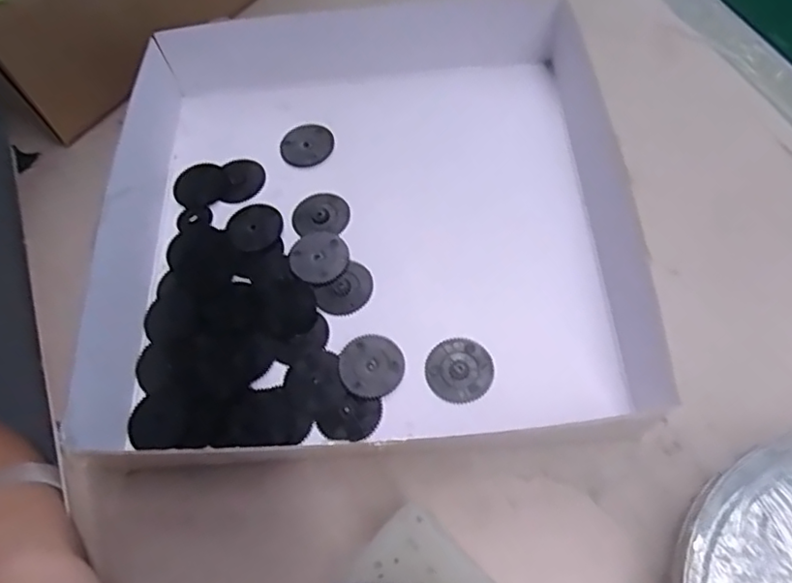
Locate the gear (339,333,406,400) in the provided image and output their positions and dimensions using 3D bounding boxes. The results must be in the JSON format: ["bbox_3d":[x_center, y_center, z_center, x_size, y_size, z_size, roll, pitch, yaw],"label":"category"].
[{"bbox_3d":[-0.010,0.030,0.244,0.025,0.004,0.027,-2,63,3],"label":"gear"}]

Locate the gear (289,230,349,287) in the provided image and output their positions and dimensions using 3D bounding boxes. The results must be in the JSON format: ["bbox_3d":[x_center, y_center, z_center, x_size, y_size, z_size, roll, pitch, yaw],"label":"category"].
[{"bbox_3d":[-0.035,-0.016,0.270,0.026,0.004,0.027,-2,63,3],"label":"gear"}]

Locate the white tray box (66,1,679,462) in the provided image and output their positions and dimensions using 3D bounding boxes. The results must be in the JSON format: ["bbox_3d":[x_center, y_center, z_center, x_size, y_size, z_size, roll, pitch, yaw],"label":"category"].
[{"bbox_3d":[-0.011,-0.041,0.265,0.226,0.032,0.206,-5,63,1],"label":"white tray box"}]

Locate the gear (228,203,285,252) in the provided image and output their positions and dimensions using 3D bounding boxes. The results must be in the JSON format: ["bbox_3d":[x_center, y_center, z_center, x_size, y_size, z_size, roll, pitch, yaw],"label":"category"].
[{"bbox_3d":[-0.067,-0.031,0.282,0.025,0.004,0.027,-2,63,3],"label":"gear"}]

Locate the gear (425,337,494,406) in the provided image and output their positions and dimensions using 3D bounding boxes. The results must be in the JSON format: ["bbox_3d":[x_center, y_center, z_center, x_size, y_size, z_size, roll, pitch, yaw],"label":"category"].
[{"bbox_3d":[0.026,0.031,0.241,0.026,0.004,0.027,-2,63,3],"label":"gear"}]

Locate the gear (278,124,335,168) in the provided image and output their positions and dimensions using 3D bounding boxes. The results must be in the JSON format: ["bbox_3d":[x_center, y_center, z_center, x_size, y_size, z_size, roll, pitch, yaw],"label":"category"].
[{"bbox_3d":[-0.045,-0.075,0.303,0.027,0.004,0.026,-2,63,3],"label":"gear"}]

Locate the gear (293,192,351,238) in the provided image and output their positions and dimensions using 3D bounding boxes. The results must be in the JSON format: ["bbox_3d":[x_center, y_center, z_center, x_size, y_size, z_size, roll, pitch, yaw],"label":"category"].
[{"bbox_3d":[-0.035,-0.037,0.283,0.026,0.004,0.025,0,63,4],"label":"gear"}]

